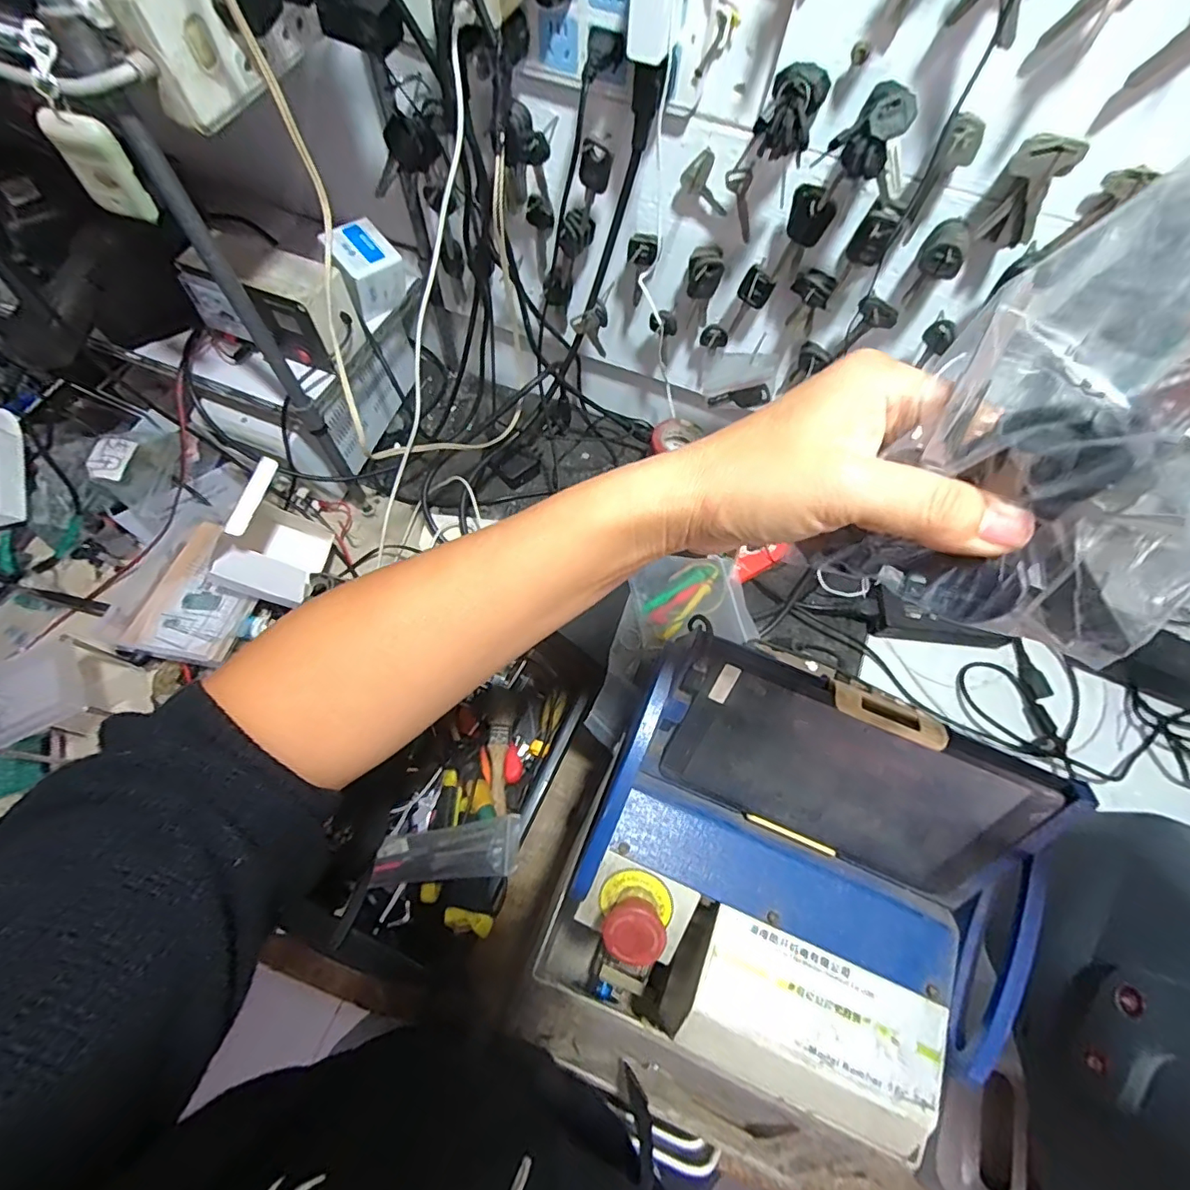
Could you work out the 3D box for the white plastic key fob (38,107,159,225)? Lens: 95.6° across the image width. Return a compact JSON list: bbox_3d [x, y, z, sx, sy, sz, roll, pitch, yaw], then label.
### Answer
[{"bbox_3d":[-0.316,-0.274,0.346,0.031,0.059,0.015,5,66,0],"label":"white plastic key fob"}]

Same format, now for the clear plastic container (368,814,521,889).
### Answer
[{"bbox_3d":[-0.132,0.230,0.479,0.131,0.019,0.043,-12,67,7],"label":"clear plastic container"}]

